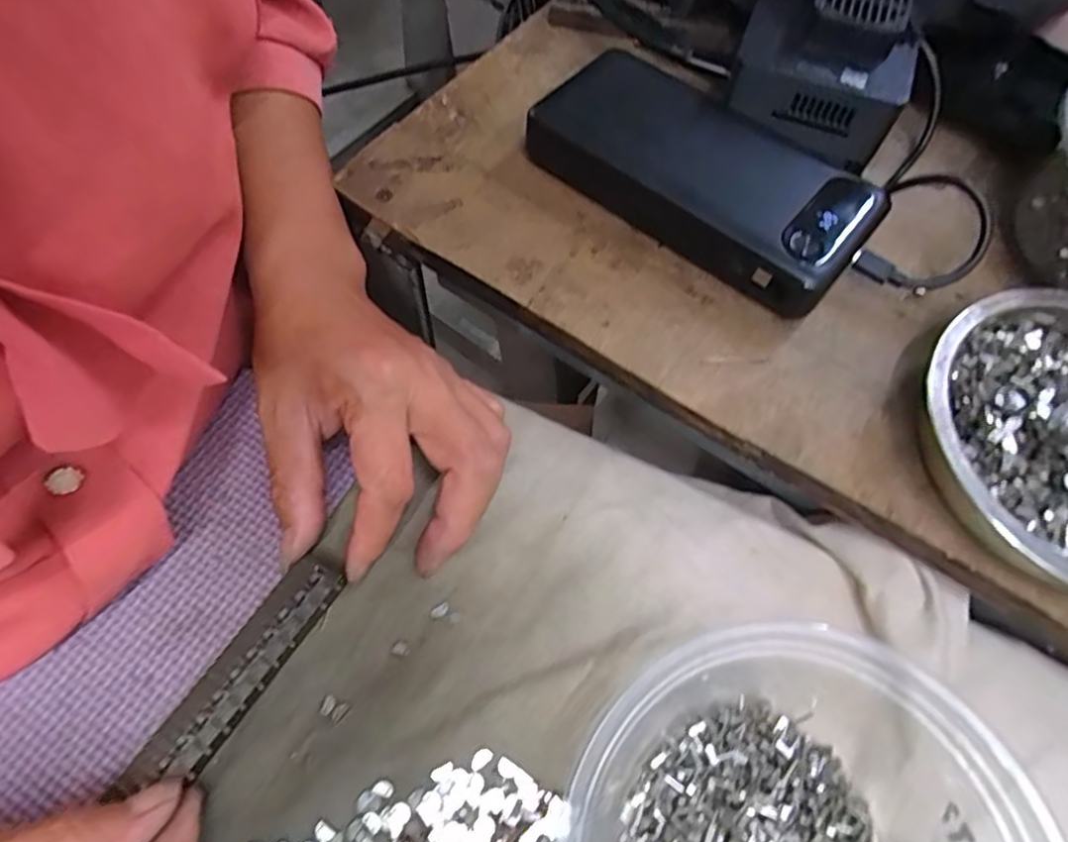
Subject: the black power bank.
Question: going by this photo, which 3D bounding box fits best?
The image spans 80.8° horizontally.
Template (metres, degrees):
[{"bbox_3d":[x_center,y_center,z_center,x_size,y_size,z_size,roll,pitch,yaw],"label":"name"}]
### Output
[{"bbox_3d":[0.076,-0.115,0.290,0.154,0.026,0.073,37,71,15],"label":"black power bank"}]

